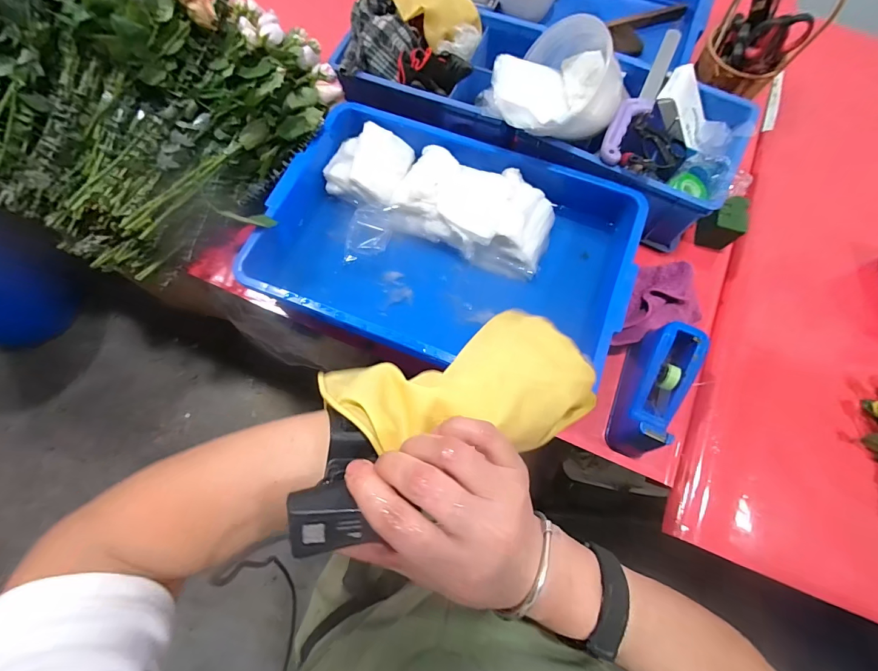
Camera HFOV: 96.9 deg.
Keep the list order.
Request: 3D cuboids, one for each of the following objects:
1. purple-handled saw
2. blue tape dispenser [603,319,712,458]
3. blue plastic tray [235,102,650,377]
[{"bbox_3d":[0.364,-0.424,0.705,0.042,0.072,0.348,30,75,9],"label":"purple-handled saw"},{"bbox_3d":[0.334,0.089,0.608,0.070,0.119,0.198,19,74,6],"label":"blue tape dispenser"},{"bbox_3d":[0.012,-0.150,0.681,0.580,0.126,0.395,21,74,7],"label":"blue plastic tray"}]

